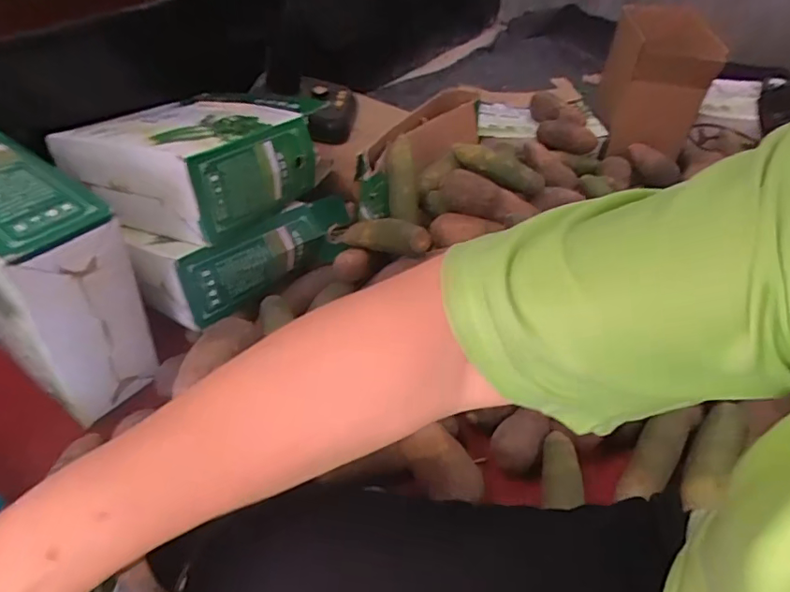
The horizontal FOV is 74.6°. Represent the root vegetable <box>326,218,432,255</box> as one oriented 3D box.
[{"bbox_3d":[-0.029,-0.105,0.907,0.222,0.054,0.049,9,37,43],"label":"root vegetable"}]

